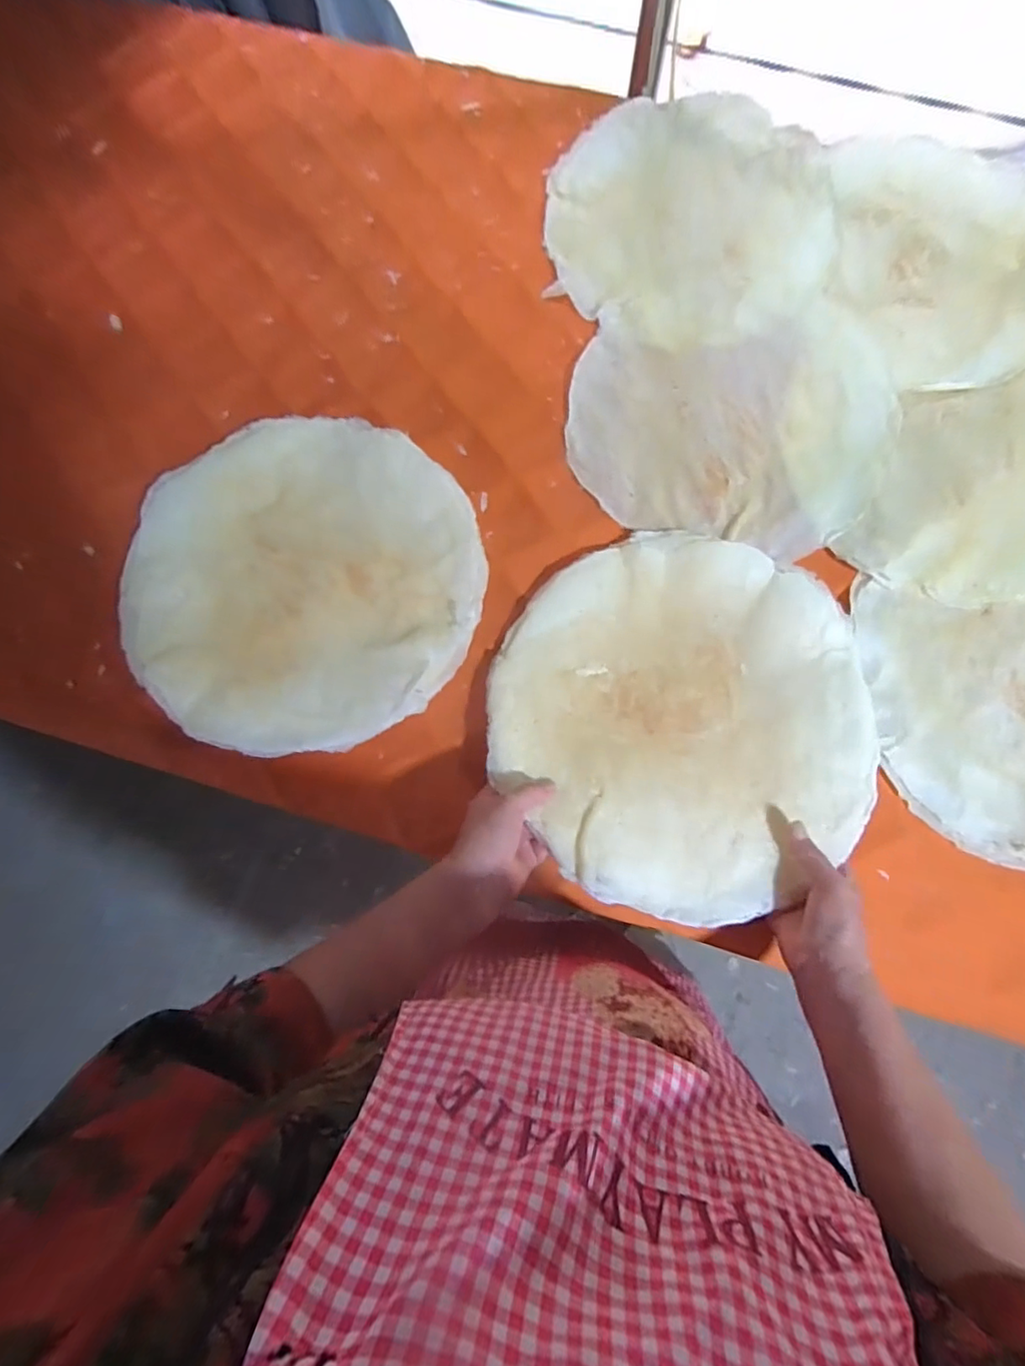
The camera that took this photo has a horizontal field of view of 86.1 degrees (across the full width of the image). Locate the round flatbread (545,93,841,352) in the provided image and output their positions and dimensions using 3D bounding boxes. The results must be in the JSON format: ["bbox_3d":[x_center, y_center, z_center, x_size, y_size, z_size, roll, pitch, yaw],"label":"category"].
[{"bbox_3d":[0.221,-0.580,0.680,0.341,0.024,0.364,0,78,1],"label":"round flatbread"}]

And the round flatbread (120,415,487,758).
[{"bbox_3d":[-0.220,-0.114,0.578,0.358,0.023,0.367,0,76,0],"label":"round flatbread"}]

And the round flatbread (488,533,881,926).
[{"bbox_3d":[0.164,0.021,0.533,0.356,0.041,0.352,0,78,1],"label":"round flatbread"}]

